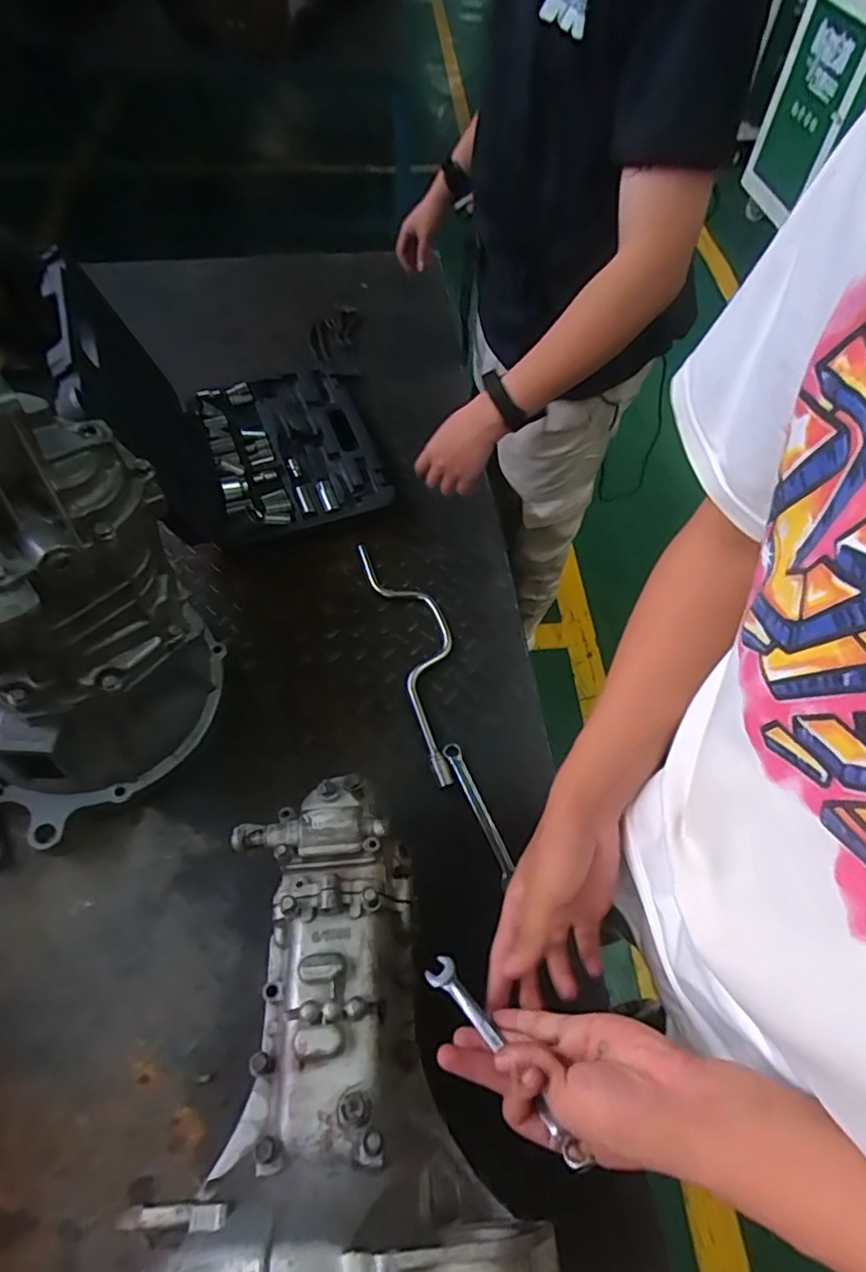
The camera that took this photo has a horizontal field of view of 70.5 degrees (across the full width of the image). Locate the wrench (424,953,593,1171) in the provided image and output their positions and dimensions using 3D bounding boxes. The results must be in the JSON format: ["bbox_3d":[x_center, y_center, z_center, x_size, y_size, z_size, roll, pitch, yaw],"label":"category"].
[{"bbox_3d":[0.046,0.302,0.445,0.024,0.011,0.171,-31,36,-19],"label":"wrench"}]

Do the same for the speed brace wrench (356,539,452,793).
[{"bbox_3d":[-0.012,0.017,0.851,0.085,0.024,0.387,-15,59,-10],"label":"speed brace wrench"}]

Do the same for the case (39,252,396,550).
[{"bbox_3d":[-0.287,-0.363,0.888,0.368,0.294,0.351,-17,59,-11],"label":"case"}]

